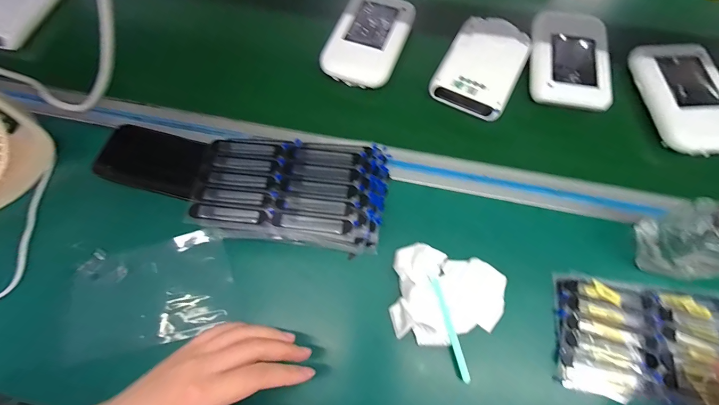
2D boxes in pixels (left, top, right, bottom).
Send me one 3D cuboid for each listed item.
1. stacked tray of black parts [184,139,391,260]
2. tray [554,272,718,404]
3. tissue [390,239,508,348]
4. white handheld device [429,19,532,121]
[{"bbox_3d":[-0.070,-0.012,0.364,0.195,0.047,0.118,7,69,3],"label":"stacked tray of black parts"},{"bbox_3d":[0.281,0.133,0.317,0.173,0.018,0.107,8,69,3],"label":"tray"},{"bbox_3d":[0.087,0.094,0.331,0.113,0.026,0.094,18,70,7],"label":"tissue"},{"bbox_3d":[0.168,-0.189,0.449,0.099,0.024,0.152,27,71,10],"label":"white handheld device"}]

